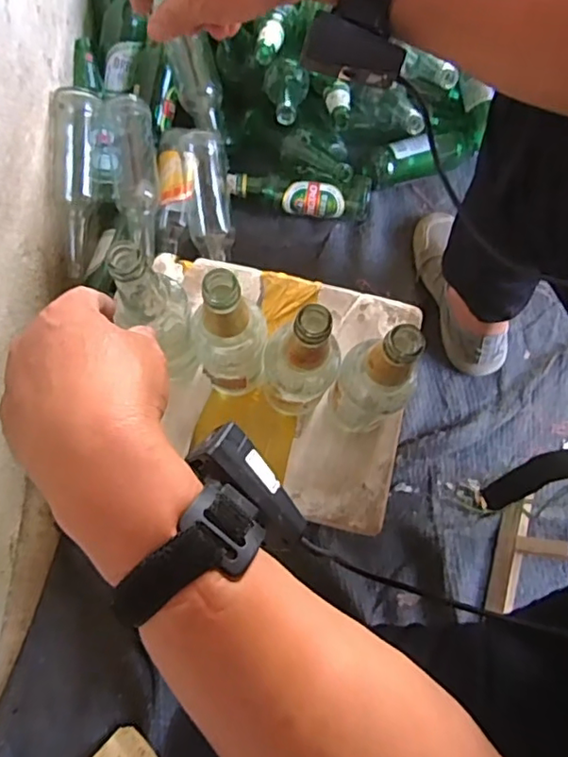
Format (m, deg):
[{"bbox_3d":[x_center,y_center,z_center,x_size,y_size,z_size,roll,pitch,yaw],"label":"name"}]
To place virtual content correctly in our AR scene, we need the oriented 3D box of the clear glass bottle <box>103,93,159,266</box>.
[{"bbox_3d":[-0.228,-0.306,0.892,0.070,0.065,0.254,-7,91,-3],"label":"clear glass bottle"}]

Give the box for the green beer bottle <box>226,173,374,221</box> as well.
[{"bbox_3d":[0.024,-0.297,0.913,0.225,0.065,0.056,4,75,0],"label":"green beer bottle"}]

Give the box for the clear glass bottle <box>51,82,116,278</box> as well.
[{"bbox_3d":[-0.300,-0.292,0.865,0.077,0.064,0.263,3,96,0],"label":"clear glass bottle"}]

